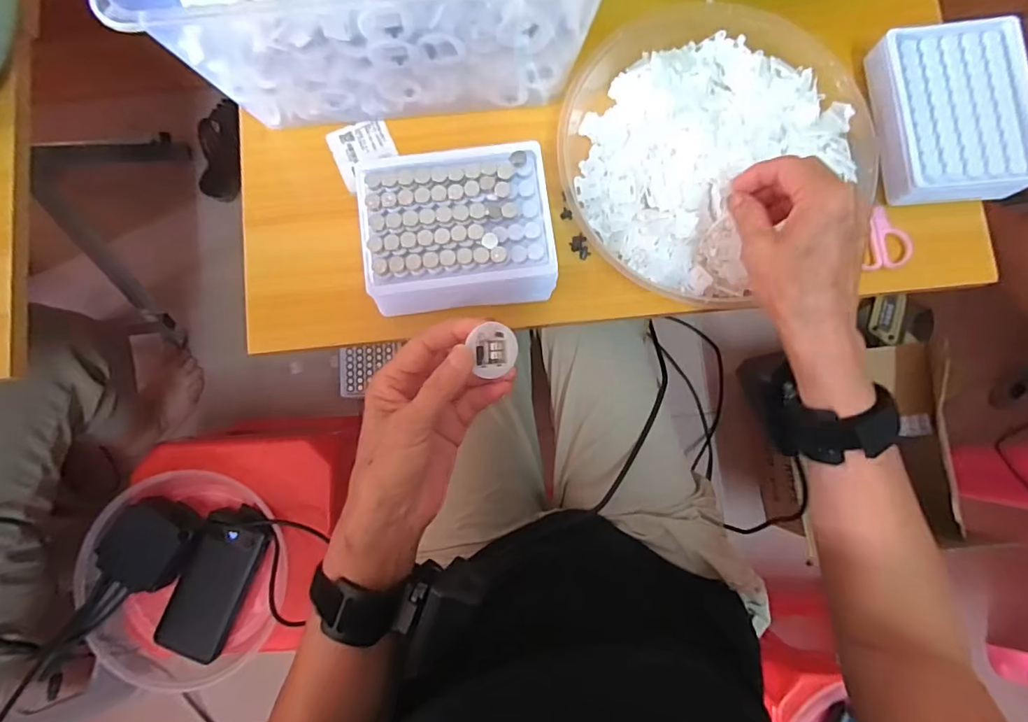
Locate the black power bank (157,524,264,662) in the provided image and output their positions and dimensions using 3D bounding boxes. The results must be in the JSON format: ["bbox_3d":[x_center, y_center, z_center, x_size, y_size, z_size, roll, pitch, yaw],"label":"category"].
[{"bbox_3d":[-0.343,0.255,0.589,0.072,0.027,0.147,19,84,2],"label":"black power bank"}]

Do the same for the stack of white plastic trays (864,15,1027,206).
[{"bbox_3d":[0.344,-0.194,0.407,0.101,0.035,0.138,-4,84,-1],"label":"stack of white plastic trays"}]

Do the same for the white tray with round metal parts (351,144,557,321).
[{"bbox_3d":[-0.039,-0.092,0.383,0.129,0.059,0.105,-7,84,-1],"label":"white tray with round metal parts"}]

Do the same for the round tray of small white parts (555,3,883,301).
[{"bbox_3d":[0.164,-0.177,0.405,0.252,0.040,0.231,0,84,0],"label":"round tray of small white parts"}]

